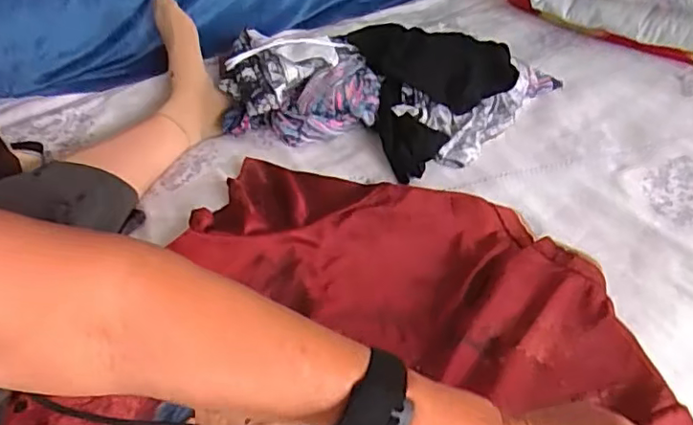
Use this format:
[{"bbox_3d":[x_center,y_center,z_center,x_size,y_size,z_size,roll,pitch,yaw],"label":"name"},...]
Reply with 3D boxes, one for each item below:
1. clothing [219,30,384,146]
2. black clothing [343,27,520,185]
[{"bbox_3d":[-0.065,-0.186,0.836,0.221,0.094,0.150,2,41,7],"label":"clothing"},{"bbox_3d":[0.135,-0.178,0.821,0.212,0.083,0.251,-11,41,-8],"label":"black clothing"}]

